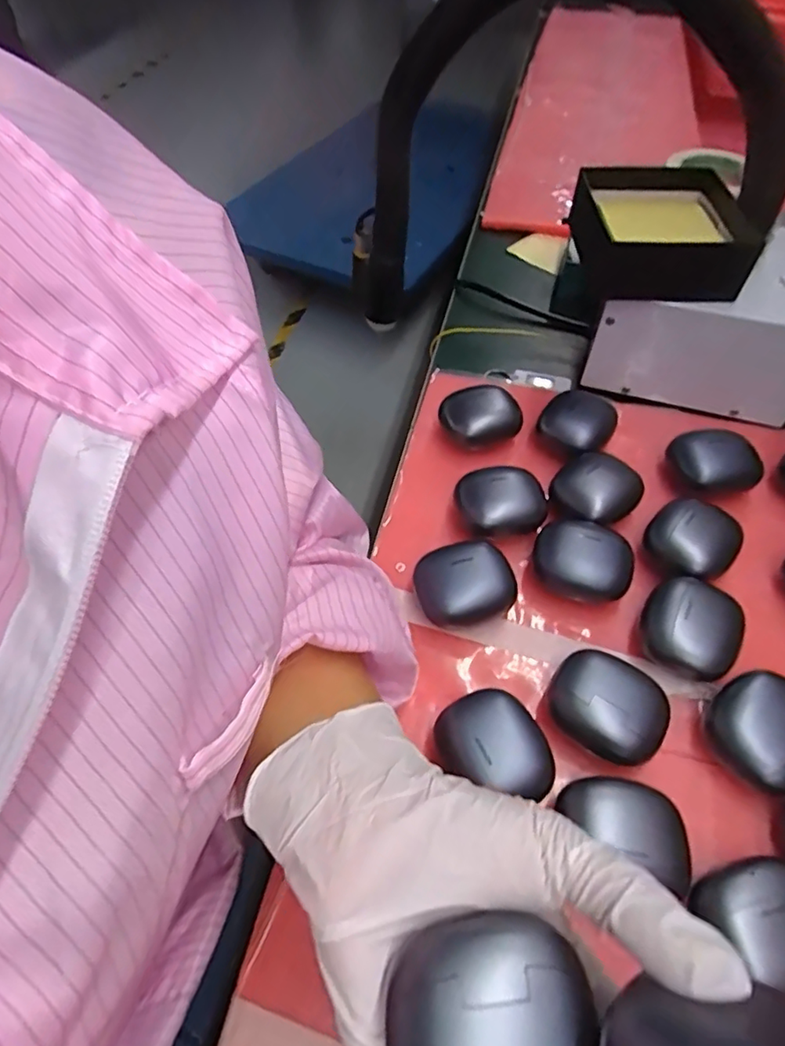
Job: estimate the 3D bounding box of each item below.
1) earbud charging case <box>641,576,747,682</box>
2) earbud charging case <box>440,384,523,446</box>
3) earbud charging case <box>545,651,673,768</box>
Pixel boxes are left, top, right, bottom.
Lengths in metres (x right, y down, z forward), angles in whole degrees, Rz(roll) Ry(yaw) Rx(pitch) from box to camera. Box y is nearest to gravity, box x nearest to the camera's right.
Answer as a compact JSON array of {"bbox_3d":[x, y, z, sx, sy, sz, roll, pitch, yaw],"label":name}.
[{"bbox_3d":[0.168,0.060,0.321,0.049,0.029,0.051,28,59,18],"label":"earbud charging case"},{"bbox_3d":[0.066,-0.075,0.422,0.052,0.027,0.049,-27,59,-19],"label":"earbud charging case"},{"bbox_3d":[0.110,0.096,0.295,0.055,0.030,0.045,32,60,20],"label":"earbud charging case"}]

